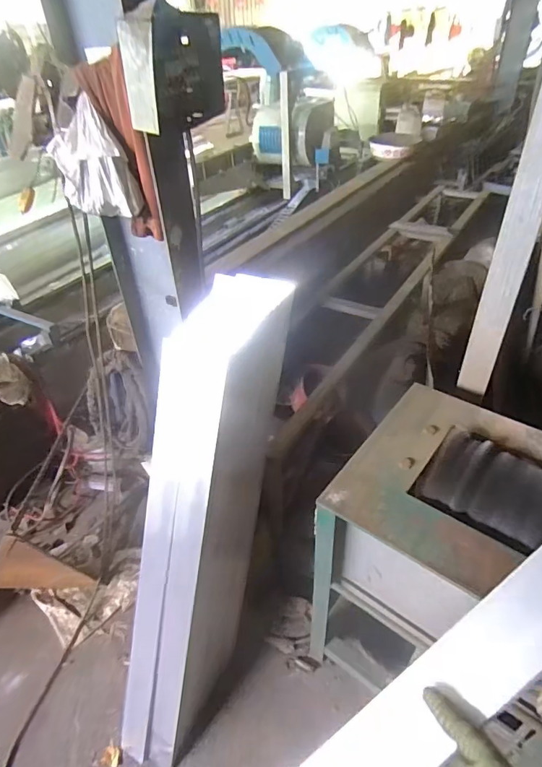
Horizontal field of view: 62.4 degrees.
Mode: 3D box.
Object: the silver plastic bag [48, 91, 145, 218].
[{"bbox_3d":[-0.426,-0.533,1.081,0.183,0.257,0.090,-9,35,4],"label":"silver plastic bag"}]

